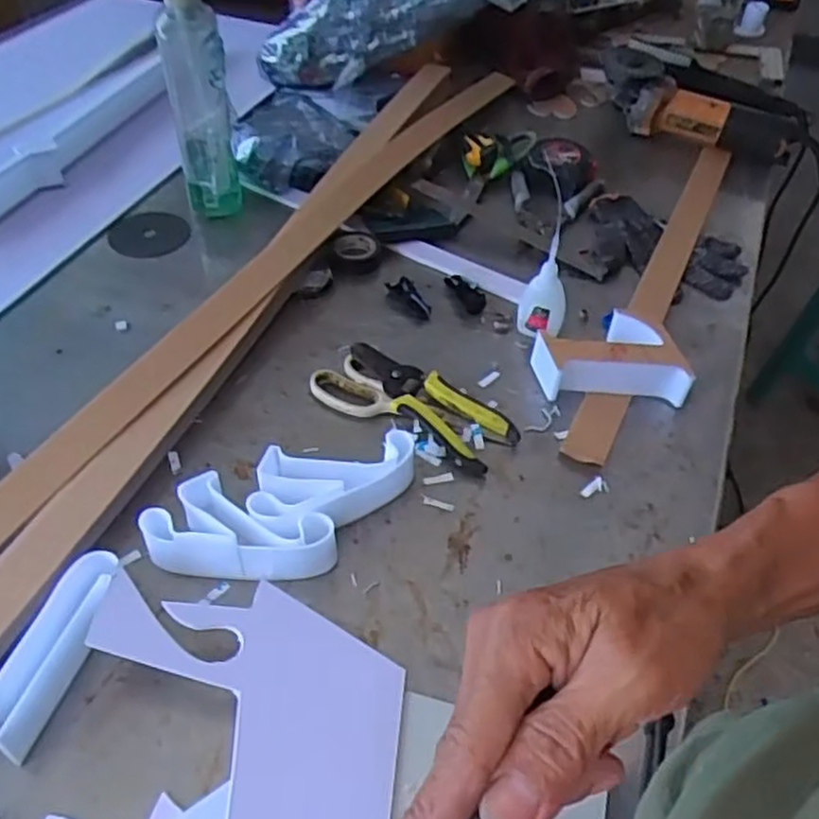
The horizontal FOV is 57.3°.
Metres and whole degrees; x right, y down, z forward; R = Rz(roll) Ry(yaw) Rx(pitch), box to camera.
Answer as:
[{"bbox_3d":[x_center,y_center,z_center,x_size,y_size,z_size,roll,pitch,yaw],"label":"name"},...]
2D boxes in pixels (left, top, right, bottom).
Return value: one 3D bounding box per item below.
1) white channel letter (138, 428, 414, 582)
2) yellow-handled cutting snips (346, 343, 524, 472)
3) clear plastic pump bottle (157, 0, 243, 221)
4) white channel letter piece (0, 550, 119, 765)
[{"bbox_3d":[-0.093,0.080,0.571,0.206,0.041,0.100,-7,47,-10],"label":"white channel letter"},{"bbox_3d":[0.021,-0.013,0.678,0.169,0.025,0.077,36,55,28],"label":"yellow-handled cutting snips"},{"bbox_3d":[-0.223,-0.332,0.792,0.063,0.279,0.082,-9,47,-11],"label":"clear plastic pump bottle"},{"bbox_3d":[-0.228,0.156,0.487,0.041,0.039,0.126,16,48,12],"label":"white channel letter piece"}]

